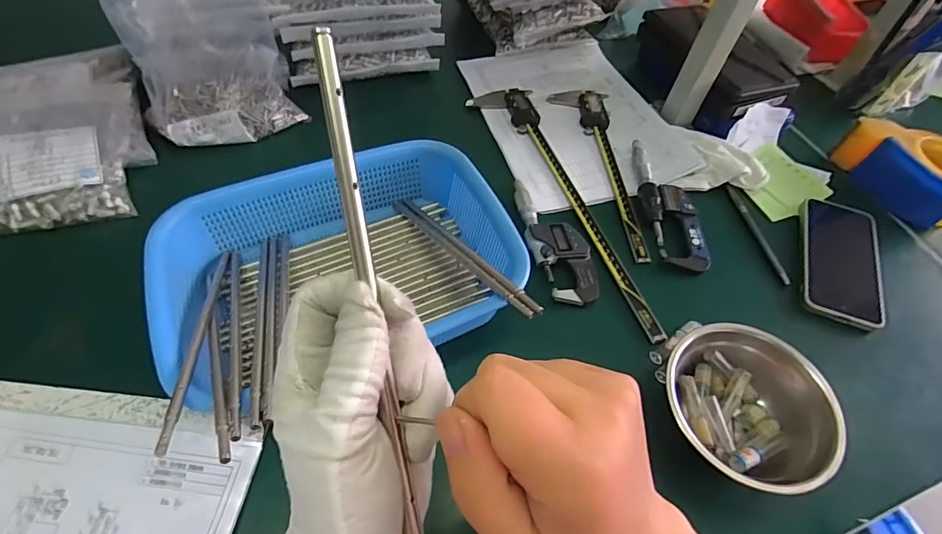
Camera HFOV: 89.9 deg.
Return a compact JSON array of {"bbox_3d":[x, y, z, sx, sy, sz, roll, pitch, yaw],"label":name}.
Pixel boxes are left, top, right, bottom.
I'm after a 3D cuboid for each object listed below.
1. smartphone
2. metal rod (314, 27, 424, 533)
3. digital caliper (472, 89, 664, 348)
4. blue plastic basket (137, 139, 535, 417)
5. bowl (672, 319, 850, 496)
[{"bbox_3d":[0.387,-0.008,0.491,0.076,0.017,0.147,19,57,9],"label":"smartphone"},{"bbox_3d":[-0.036,0.027,0.182,0.007,0.004,0.228,-10,96,-10],"label":"metal rod"},{"bbox_3d":[0.100,-0.083,0.530,0.077,0.014,0.381,-15,58,-13],"label":"digital caliper"},{"bbox_3d":[-0.111,-0.009,0.420,0.291,0.061,0.198,-12,58,-11],"label":"blue plastic basket"},{"bbox_3d":[0.217,0.111,0.375,0.130,0.055,0.120,16,57,7],"label":"bowl"}]

